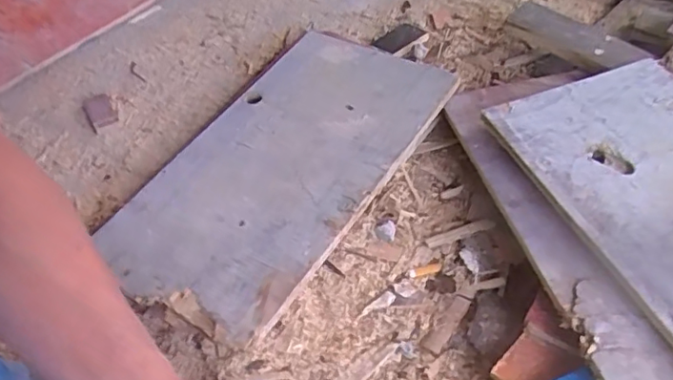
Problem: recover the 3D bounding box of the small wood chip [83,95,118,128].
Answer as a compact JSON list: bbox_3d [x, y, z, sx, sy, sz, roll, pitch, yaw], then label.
[{"bbox_3d":[-0.326,-0.109,0.797,0.035,0.004,0.066,-26,53,-19],"label":"small wood chip"}]

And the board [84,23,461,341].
[{"bbox_3d":[-0.059,-0.044,0.687,0.242,0.009,0.439,23,55,26],"label":"board"}]

